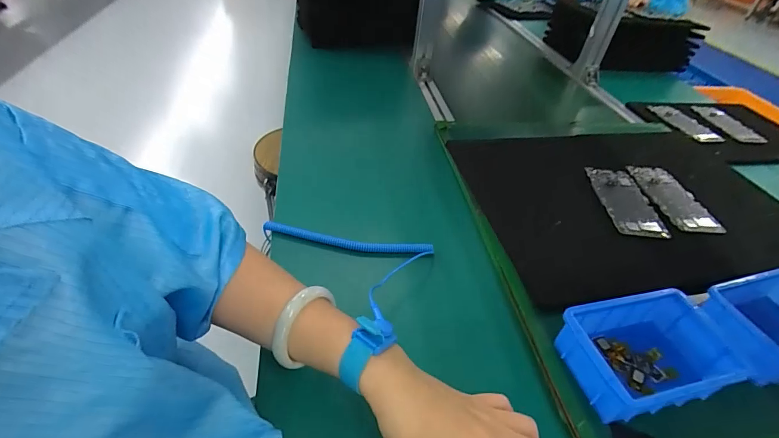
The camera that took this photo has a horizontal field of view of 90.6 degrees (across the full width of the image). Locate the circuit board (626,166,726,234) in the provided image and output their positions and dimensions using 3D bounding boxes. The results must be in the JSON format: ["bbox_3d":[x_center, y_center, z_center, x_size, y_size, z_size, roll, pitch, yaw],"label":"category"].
[{"bbox_3d":[0.441,-0.033,0.600,0.083,0.010,0.149,5,43,-6],"label":"circuit board"}]

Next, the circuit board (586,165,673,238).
[{"bbox_3d":[0.356,-0.030,0.581,0.073,0.008,0.146,6,43,-2],"label":"circuit board"}]

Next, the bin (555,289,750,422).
[{"bbox_3d":[0.249,0.133,0.380,0.148,0.061,0.093,-6,44,-14],"label":"bin"}]

